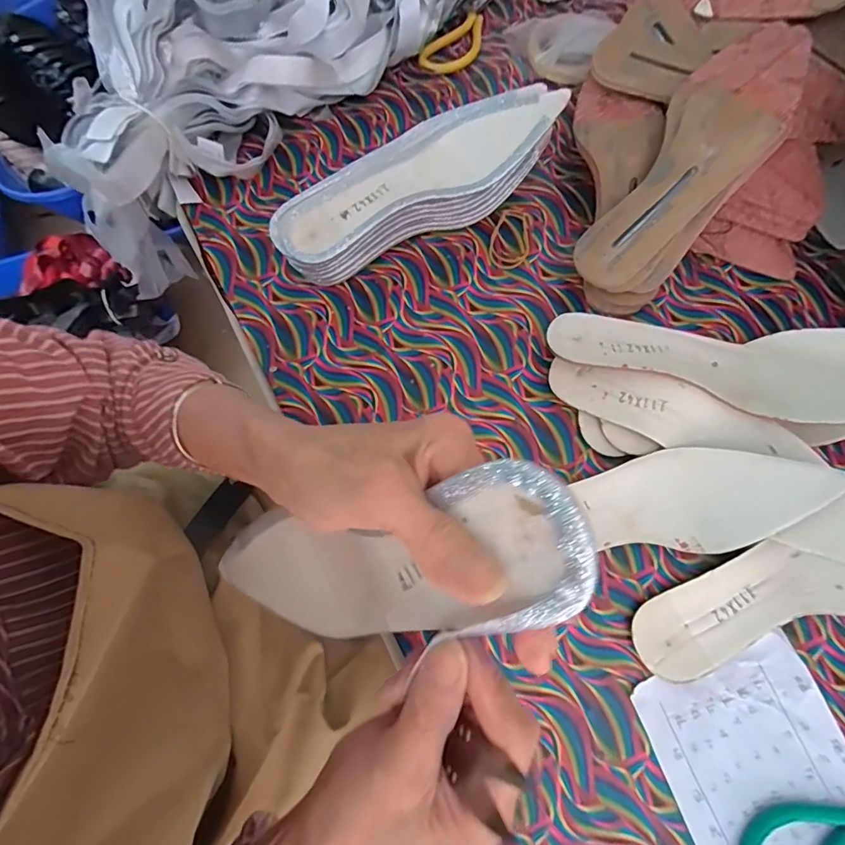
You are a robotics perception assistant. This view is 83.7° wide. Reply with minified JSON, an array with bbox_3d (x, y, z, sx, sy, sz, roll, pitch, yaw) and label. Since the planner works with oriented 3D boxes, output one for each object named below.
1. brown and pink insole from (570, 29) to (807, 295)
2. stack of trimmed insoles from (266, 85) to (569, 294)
[{"bbox_3d":[0.241,-0.238,0.415,0.088,0.040,0.274,39,95,13],"label":"brown and pink insole"},{"bbox_3d":[-0.009,-0.220,0.443,0.274,0.089,0.095,-26,73,-7],"label":"stack of trimmed insoles"}]

